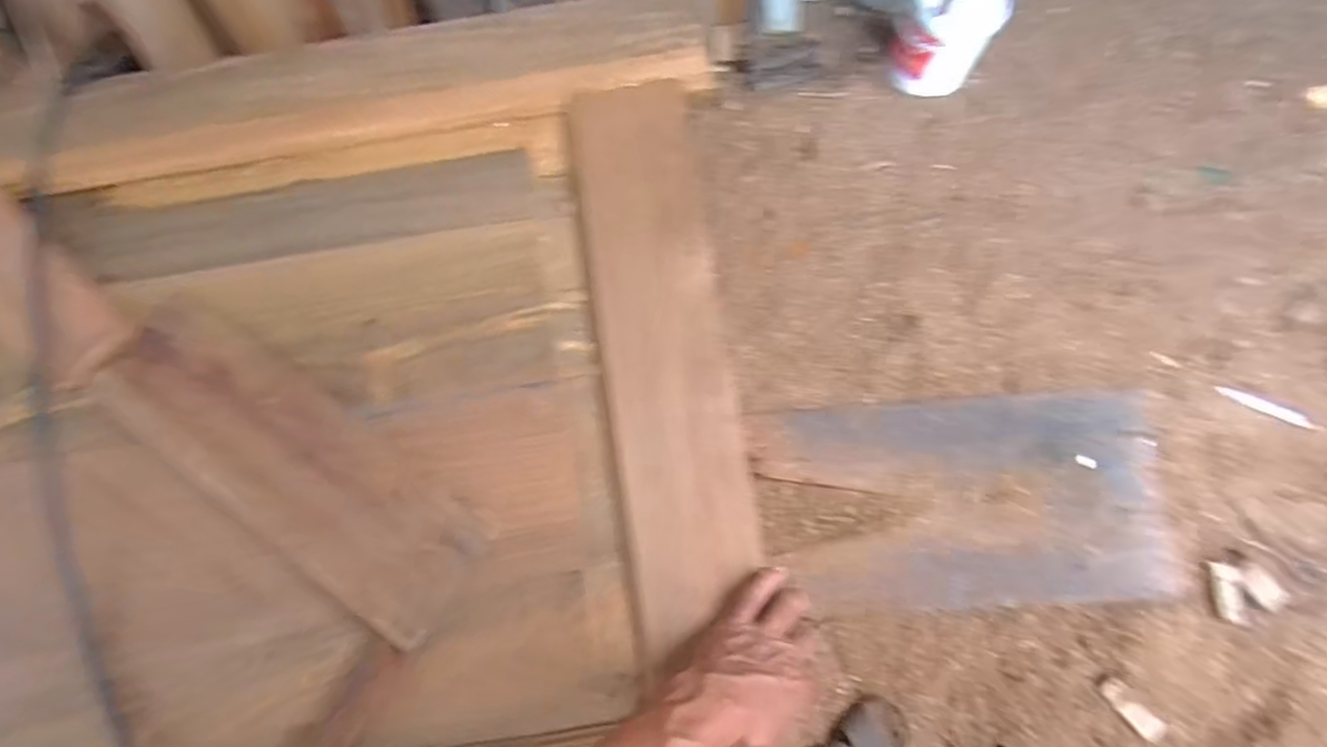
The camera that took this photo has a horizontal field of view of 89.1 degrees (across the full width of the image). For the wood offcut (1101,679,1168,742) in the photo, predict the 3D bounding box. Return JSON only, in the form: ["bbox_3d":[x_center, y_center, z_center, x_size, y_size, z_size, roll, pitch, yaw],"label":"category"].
[{"bbox_3d":[0.815,0.582,1.170,0.041,0.023,0.107,-35,58,-7],"label":"wood offcut"}]

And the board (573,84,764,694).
[{"bbox_3d":[-0.001,-0.022,0.608,0.116,0.018,0.507,-7,79,-1],"label":"board"}]

